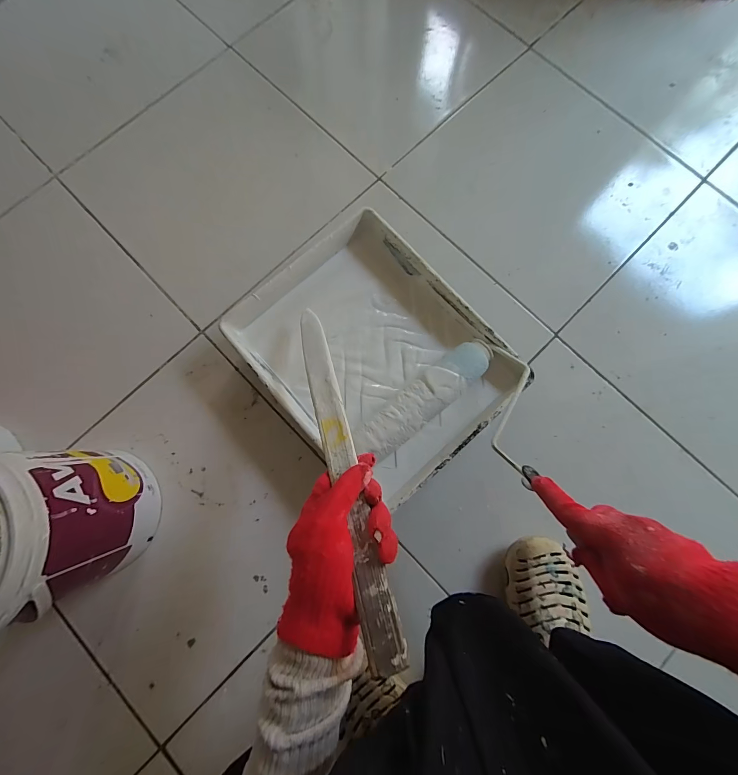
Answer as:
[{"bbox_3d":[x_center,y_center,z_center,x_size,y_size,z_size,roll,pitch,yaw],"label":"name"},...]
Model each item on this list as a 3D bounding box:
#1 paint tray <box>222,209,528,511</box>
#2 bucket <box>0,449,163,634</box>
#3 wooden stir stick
[{"bbox_3d":[0.006,-0.044,0.484,0.287,0.070,0.356,-40,83,-6],"label":"paint tray"},{"bbox_3d":[-0.382,0.160,0.381,0.164,0.209,0.165,0,81,0],"label":"bucket"},{"bbox_3d":[-0.035,0.042,0.334,0.030,0.009,0.384,-17,51,-3],"label":"wooden stir stick"}]

